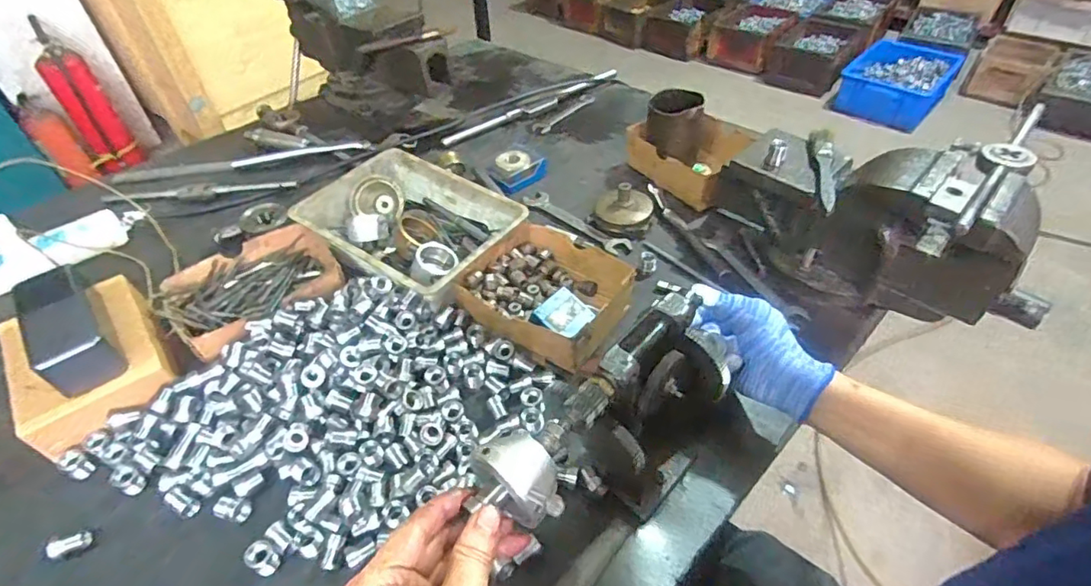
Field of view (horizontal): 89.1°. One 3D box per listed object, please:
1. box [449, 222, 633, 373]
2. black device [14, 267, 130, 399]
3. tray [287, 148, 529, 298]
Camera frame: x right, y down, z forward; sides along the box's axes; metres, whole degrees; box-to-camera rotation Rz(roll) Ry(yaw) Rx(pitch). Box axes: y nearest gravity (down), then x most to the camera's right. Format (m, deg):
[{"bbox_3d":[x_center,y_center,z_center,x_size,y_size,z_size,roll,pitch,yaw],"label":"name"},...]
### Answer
[{"bbox_3d":[0.003,-0.007,0.618,0.174,0.047,0.155,22,50,23],"label":"box"},{"bbox_3d":[-0.446,0.033,0.517,0.061,0.050,0.136,-36,54,-29],"label":"black device"},{"bbox_3d":[-0.163,-0.077,0.679,0.238,0.069,0.173,28,52,27],"label":"tray"}]

